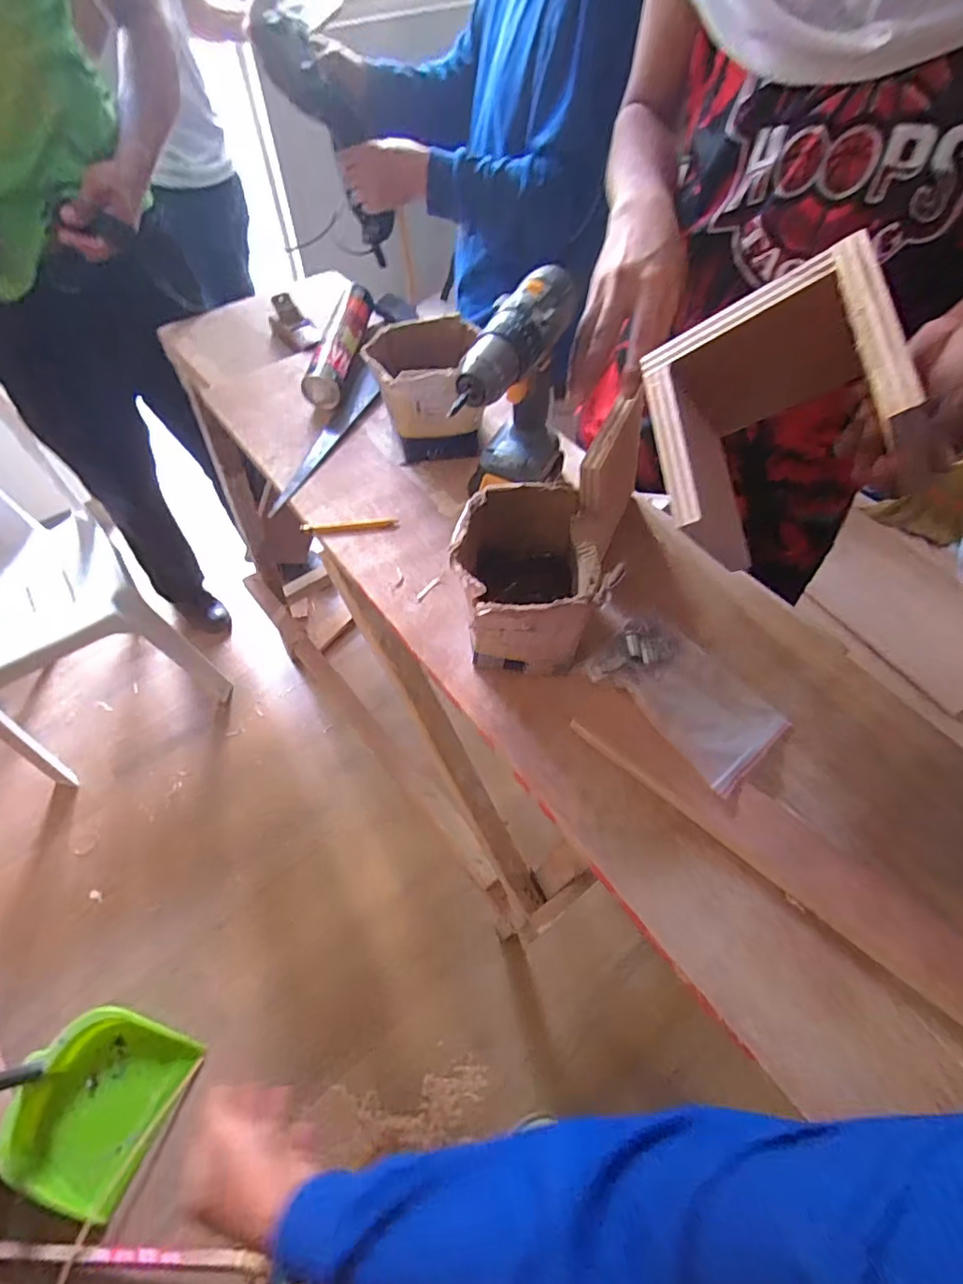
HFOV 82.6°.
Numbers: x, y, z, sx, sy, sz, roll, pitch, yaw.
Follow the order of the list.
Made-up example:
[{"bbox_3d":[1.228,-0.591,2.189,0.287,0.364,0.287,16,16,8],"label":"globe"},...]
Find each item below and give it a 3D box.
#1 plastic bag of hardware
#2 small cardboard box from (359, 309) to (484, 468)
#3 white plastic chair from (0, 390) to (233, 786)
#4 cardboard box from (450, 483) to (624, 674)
[{"bbox_3d":[0.177,0.038,0.493,0.107,0.026,0.177,-35,65,-21],"label":"plastic bag of hardware"},{"bbox_3d":[-0.064,-0.295,0.651,0.124,0.107,0.124,-13,59,-10],"label":"small cardboard box"},{"bbox_3d":[-0.998,-0.140,1.163,0.432,0.720,0.504,-33,65,-20],"label":"white plastic chair"},{"bbox_3d":[0.043,-0.054,0.502,0.136,0.115,0.138,-4,58,-4],"label":"cardboard box"}]

